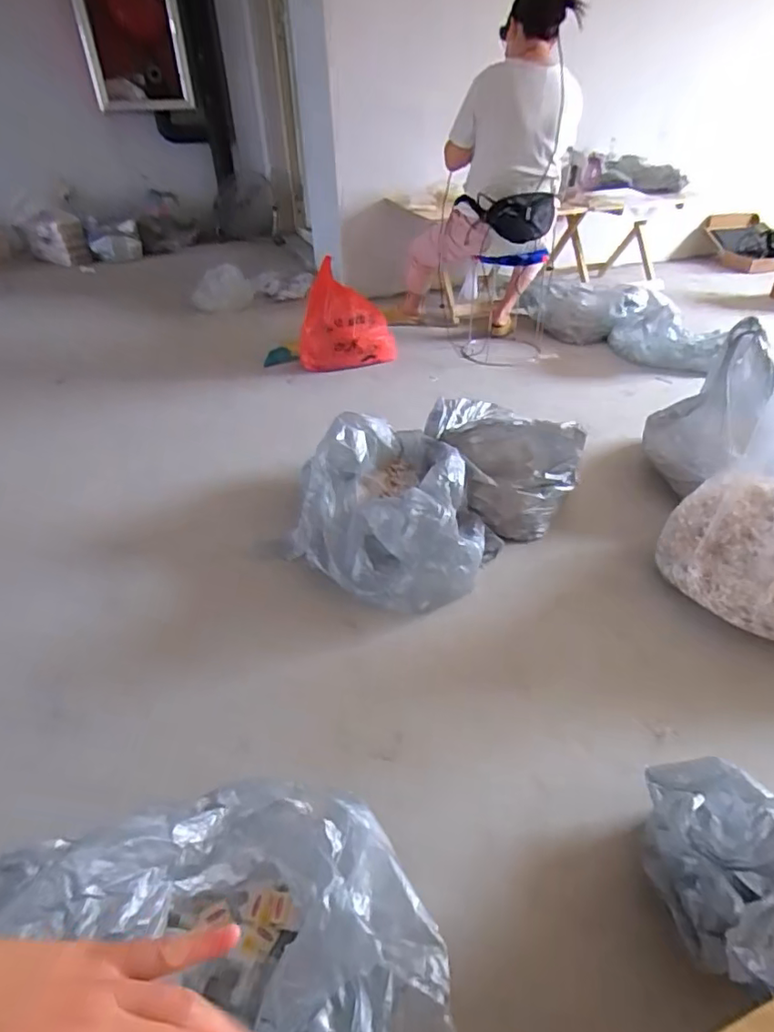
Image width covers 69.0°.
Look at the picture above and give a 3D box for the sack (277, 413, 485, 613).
[{"bbox_3d":[0.033,-0.030,1.412,0.482,0.245,0.489,20,45,28],"label":"sack"}]

